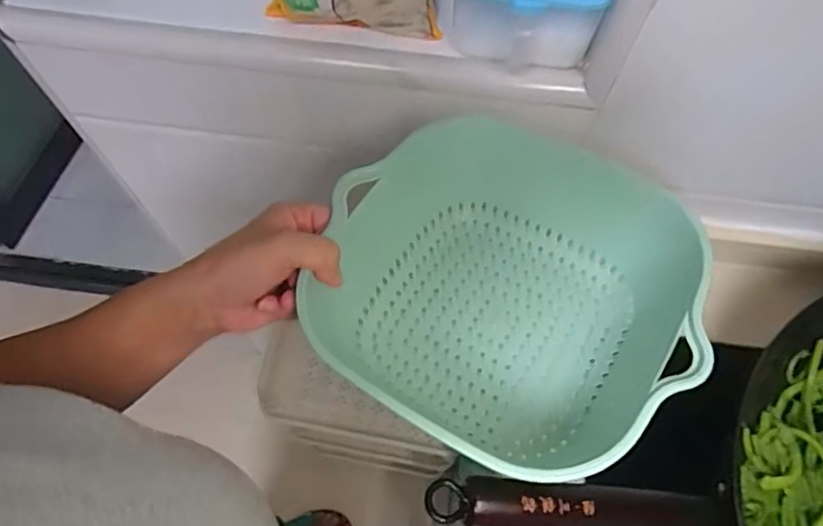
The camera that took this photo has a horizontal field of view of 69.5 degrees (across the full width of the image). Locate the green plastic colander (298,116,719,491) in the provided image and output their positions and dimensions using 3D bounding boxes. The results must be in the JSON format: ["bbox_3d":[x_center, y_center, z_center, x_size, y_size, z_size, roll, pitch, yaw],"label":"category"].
[{"bbox_3d":[0.061,0.011,0.399,0.225,0.112,0.226,39,71,14],"label":"green plastic colander"}]

